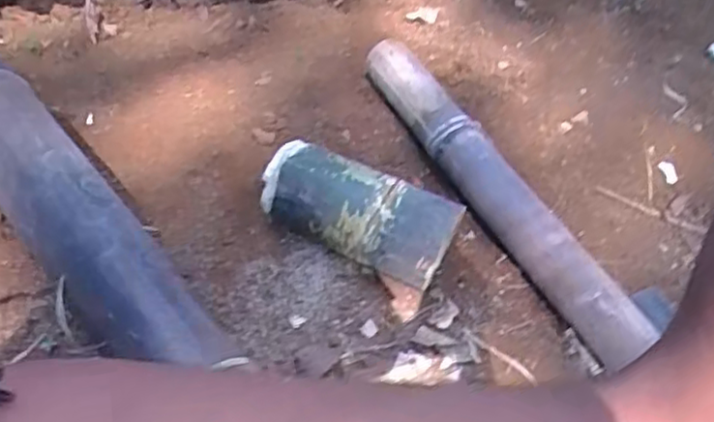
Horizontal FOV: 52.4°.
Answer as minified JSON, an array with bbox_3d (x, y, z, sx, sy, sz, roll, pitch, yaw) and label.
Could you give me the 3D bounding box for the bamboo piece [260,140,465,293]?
[{"bbox_3d":[0.002,0.004,0.820,0.218,0.100,0.083,21,50,18],"label":"bamboo piece"}]

